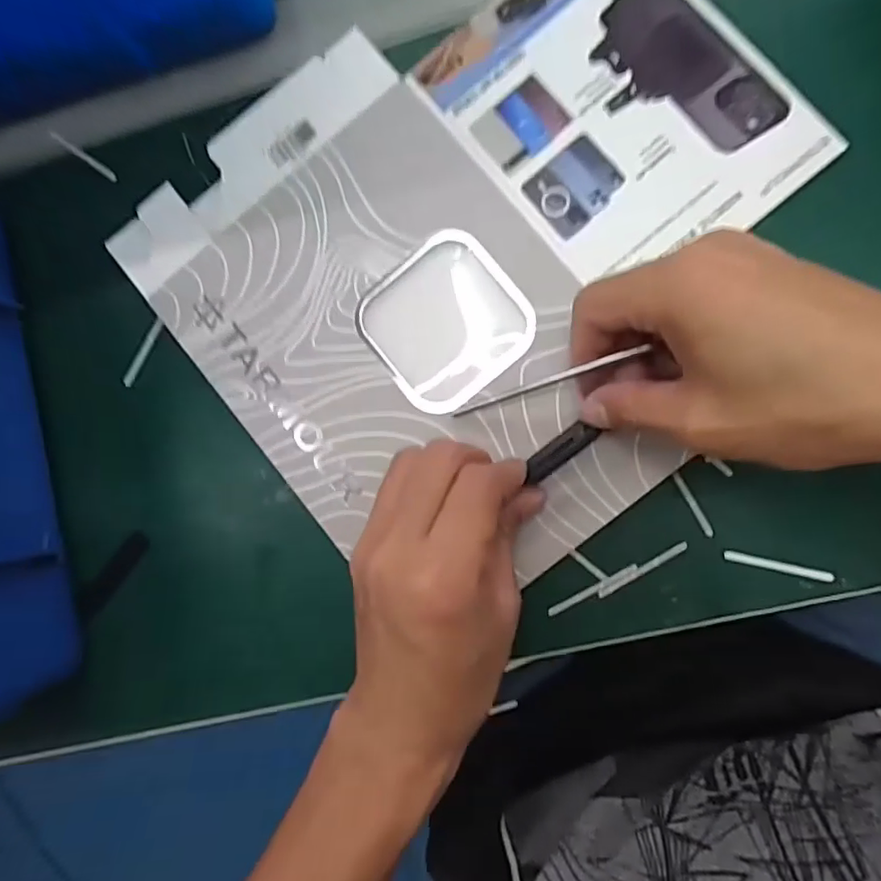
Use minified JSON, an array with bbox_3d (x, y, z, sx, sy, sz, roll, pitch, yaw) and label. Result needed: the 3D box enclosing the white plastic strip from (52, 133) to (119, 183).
[{"bbox_3d":[-0.177,-0.142,0.293,0.038,0.004,0.004,36,93,5],"label":"white plastic strip"}]

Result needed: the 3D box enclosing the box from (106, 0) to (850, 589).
[{"bbox_3d":[0.025,-0.084,0.270,0.276,0.008,0.245,-39,86,4],"label":"box"}]

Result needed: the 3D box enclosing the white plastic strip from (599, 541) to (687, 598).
[{"bbox_3d":[0.090,0.058,0.262,0.044,0.004,0.004,-31,87,4],"label":"white plastic strip"}]

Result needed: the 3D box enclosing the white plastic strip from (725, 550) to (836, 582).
[{"bbox_3d":[0.147,0.055,0.255,0.045,0.004,0.004,12,90,5],"label":"white plastic strip"}]

